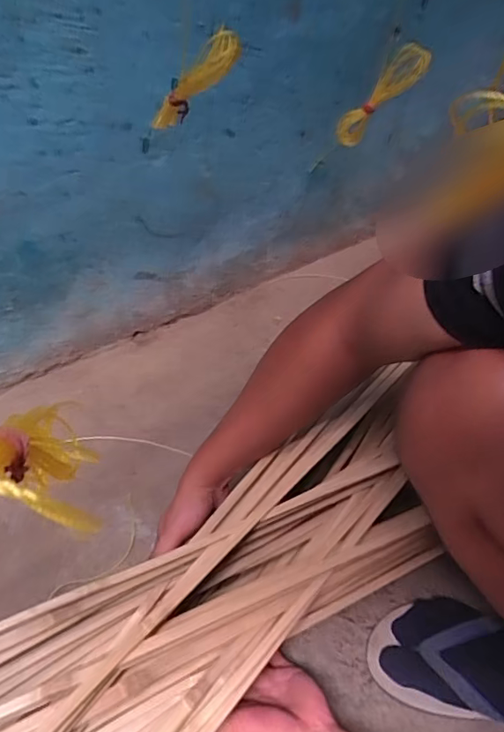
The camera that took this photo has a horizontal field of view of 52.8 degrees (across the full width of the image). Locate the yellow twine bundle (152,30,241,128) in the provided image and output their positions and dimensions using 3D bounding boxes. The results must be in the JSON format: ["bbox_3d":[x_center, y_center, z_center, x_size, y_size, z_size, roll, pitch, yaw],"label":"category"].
[{"bbox_3d":[-0.036,-0.160,0.293,0.021,0.014,0.085,-35,14,-31],"label":"yellow twine bundle"}]

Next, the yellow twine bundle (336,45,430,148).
[{"bbox_3d":[0.105,-0.220,0.416,0.024,0.092,0.016,35,44,-19],"label":"yellow twine bundle"}]

